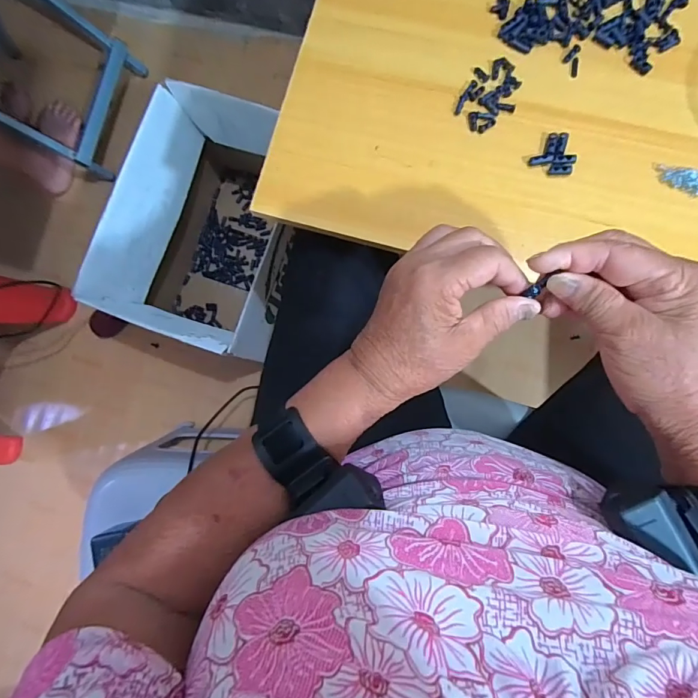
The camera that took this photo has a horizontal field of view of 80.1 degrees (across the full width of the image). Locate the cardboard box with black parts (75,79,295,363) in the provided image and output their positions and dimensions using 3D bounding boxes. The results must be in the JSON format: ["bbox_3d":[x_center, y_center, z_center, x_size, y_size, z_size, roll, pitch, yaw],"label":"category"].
[{"bbox_3d":[-0.236,-0.215,0.805,0.290,0.292,0.418,15,87,7],"label":"cardboard box with black parts"}]

